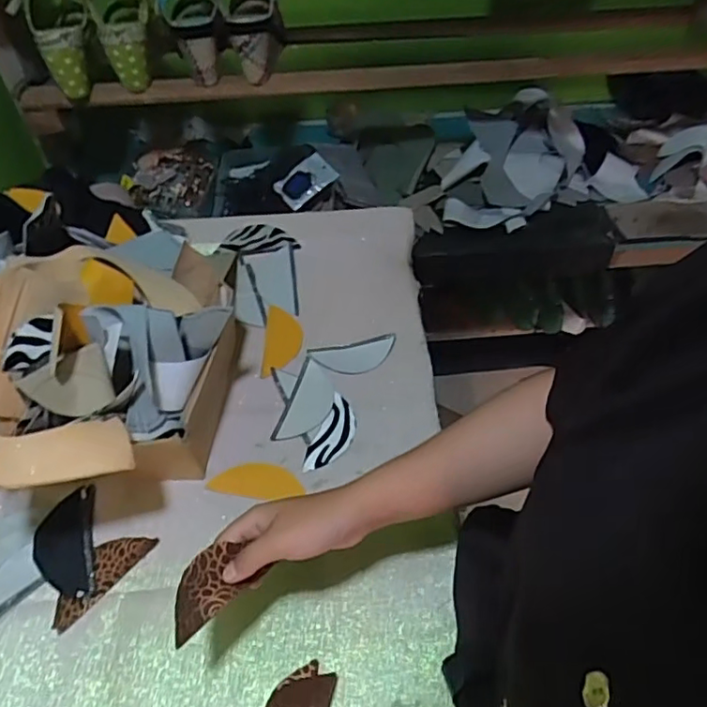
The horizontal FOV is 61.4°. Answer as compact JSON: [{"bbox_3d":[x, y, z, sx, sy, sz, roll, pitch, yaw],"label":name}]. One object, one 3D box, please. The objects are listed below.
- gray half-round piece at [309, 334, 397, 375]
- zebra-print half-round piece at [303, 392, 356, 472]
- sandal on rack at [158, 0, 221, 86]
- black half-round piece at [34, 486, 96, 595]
[{"bbox_3d":[0.001,0.003,0.723,0.104,0.008,0.044,-9,53,-7],"label":"gray half-round piece"},{"bbox_3d":[-0.021,0.090,0.661,0.040,0.006,0.097,19,55,14],"label":"zebra-print half-round piece"},{"bbox_3d":[-0.224,-0.462,0.832,0.082,0.136,0.100,-9,52,-7],"label":"sandal on rack"},{"bbox_3d":[-0.281,0.185,0.580,0.056,0.008,0.106,-11,54,-8],"label":"black half-round piece"}]

